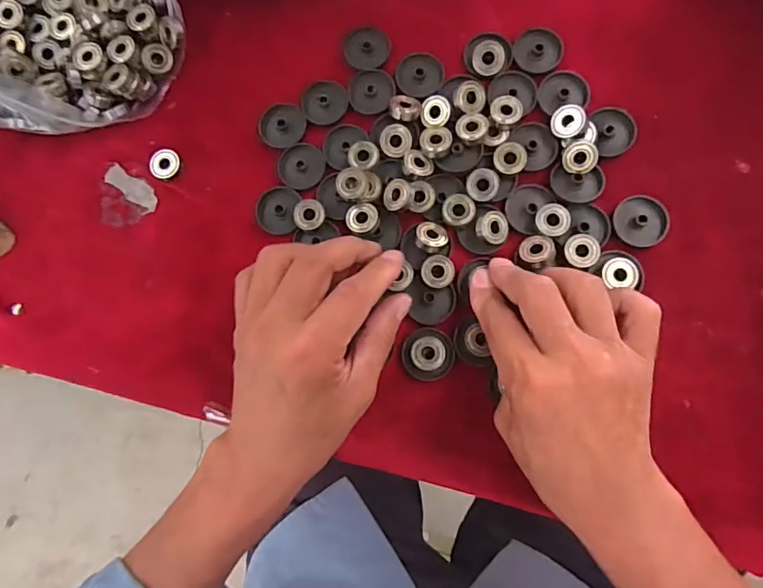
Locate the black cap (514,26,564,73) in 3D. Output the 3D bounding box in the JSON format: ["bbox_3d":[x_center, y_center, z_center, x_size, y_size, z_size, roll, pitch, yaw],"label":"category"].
[{"bbox_3d":[0.108,-0.168,0.344,0.032,0.004,0.033,-1,82,5],"label":"black cap"}]

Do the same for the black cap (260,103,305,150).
[{"bbox_3d":[-0.070,-0.118,0.354,0.033,0.006,0.030,-1,82,5],"label":"black cap"}]

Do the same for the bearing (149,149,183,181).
[{"bbox_3d":[-0.156,-0.093,0.361,0.021,0.009,0.022,-1,82,5],"label":"bearing"}]

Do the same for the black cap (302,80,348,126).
[{"bbox_3d":[-0.040,-0.135,0.354,0.032,0.004,0.032,-1,82,5],"label":"black cap"}]

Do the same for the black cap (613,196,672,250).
[{"bbox_3d":[0.167,-0.047,0.321,0.033,0.004,0.034,-1,82,5],"label":"black cap"}]

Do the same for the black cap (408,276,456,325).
[{"bbox_3d":[0.033,0.006,0.327,0.029,0.009,0.027,-1,82,5],"label":"black cap"}]

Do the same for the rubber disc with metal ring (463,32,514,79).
[{"bbox_3d":[0.074,-0.165,0.344,0.033,0.008,0.030,-1,82,5],"label":"rubber disc with metal ring"}]

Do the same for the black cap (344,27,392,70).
[{"bbox_3d":[-0.010,-0.175,0.355,0.032,0.004,0.031,-1,82,5],"label":"black cap"}]

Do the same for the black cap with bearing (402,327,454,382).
[{"bbox_3d":[0.030,0.038,0.319,0.032,0.010,0.032,-1,82,5],"label":"black cap with bearing"}]

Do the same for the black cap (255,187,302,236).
[{"bbox_3d":[-0.072,-0.058,0.345,0.030,0.006,0.034,8,83,6],"label":"black cap"}]

